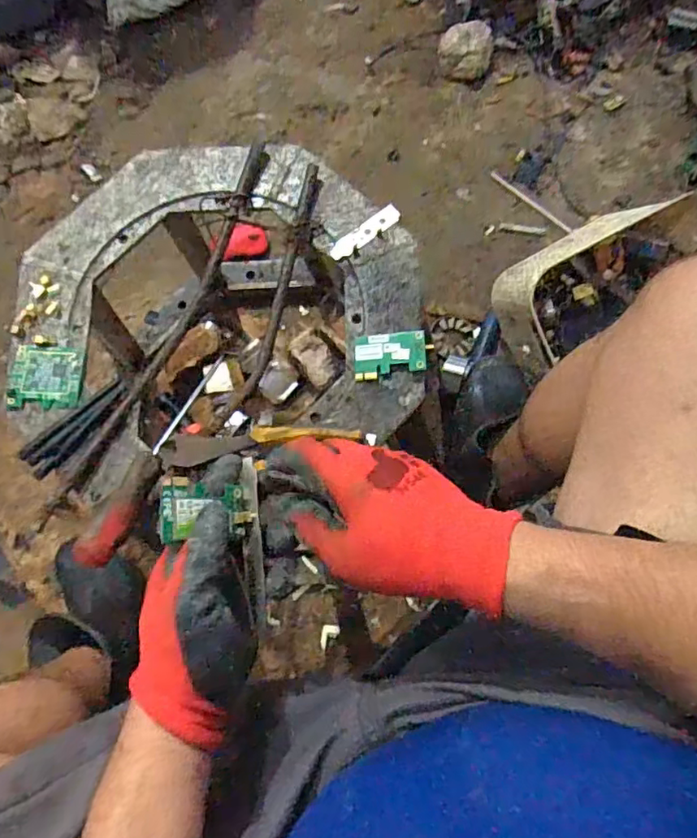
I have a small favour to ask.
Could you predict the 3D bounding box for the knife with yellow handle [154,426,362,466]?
[{"bbox_3d":[-0.078,0.017,0.510,0.170,0.011,0.028,-11,76,-1],"label":"knife with yellow handle"}]

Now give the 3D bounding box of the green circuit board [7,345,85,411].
[{"bbox_3d":[-0.285,-0.039,0.549,0.063,0.010,0.061,0,76,2],"label":"green circuit board"}]

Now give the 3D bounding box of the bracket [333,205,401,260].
[{"bbox_3d":[0.016,-0.183,0.573,0.079,0.004,0.019,-35,80,-5],"label":"bracket"}]

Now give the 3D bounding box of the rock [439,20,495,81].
[{"bbox_3d":[0.201,-0.633,1.006,0.093,0.065,0.073,13,77,5],"label":"rock"}]

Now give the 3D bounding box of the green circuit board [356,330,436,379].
[{"bbox_3d":[0.039,-0.059,0.531,0.068,0.004,0.040,-5,83,9],"label":"green circuit board"}]

